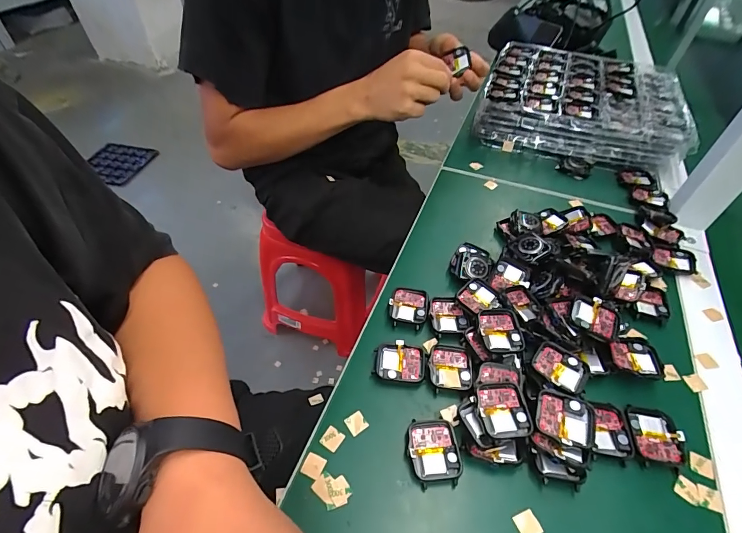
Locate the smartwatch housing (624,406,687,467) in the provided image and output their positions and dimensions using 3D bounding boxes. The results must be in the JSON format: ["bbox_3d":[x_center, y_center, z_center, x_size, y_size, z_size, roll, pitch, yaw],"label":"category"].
[{"bbox_3d":[0.225,0.135,0.301,0.037,0.010,0.045,12,48,7],"label":"smartwatch housing"}]

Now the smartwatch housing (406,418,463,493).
[{"bbox_3d":[0.048,0.144,0.293,0.039,0.012,0.045,-2,48,-5],"label":"smartwatch housing"}]

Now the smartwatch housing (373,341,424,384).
[{"bbox_3d":[0.026,0.087,0.342,0.044,0.008,0.036,6,48,2],"label":"smartwatch housing"}]

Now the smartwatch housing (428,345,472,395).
[{"bbox_3d":[0.071,0.091,0.339,0.037,0.008,0.042,7,48,3],"label":"smartwatch housing"}]

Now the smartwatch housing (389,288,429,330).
[{"bbox_3d":[0.038,0.041,0.382,0.037,0.005,0.045,9,48,5],"label":"smartwatch housing"}]

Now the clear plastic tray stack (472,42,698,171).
[{"bbox_3d":[0.343,-0.267,0.631,0.289,0.080,0.266,21,50,15],"label":"clear plastic tray stack"}]

